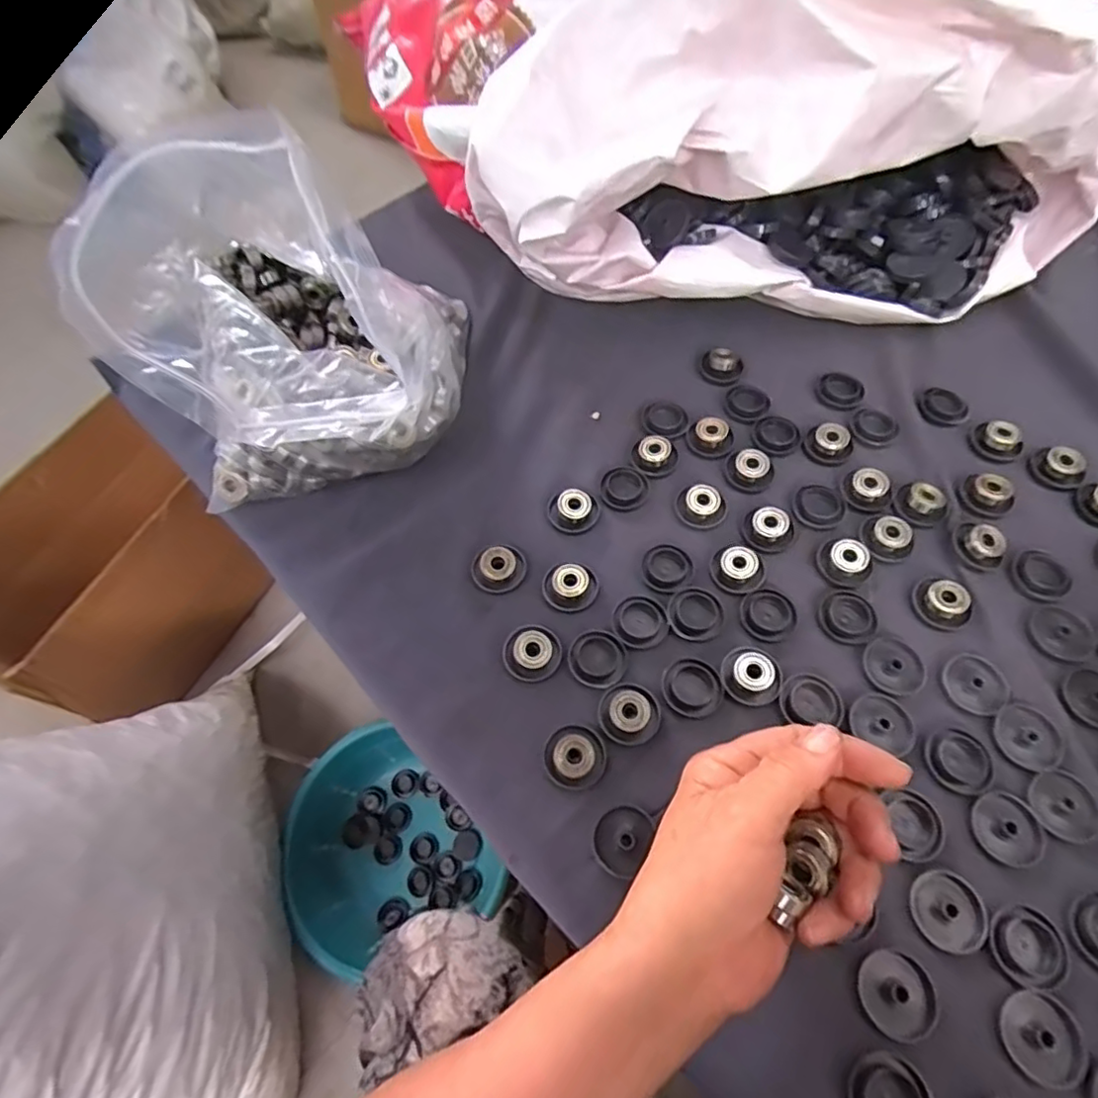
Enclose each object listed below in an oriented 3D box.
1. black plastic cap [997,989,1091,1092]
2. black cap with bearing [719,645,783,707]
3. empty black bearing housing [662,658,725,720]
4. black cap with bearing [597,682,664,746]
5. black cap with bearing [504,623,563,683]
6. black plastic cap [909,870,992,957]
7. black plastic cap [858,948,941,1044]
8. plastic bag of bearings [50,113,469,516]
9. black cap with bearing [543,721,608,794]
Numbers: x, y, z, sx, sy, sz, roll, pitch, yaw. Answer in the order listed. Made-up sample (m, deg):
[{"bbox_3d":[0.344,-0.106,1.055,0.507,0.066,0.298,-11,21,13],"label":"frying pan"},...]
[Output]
[{"bbox_3d":[0.216,0.213,0.269,0.033,0.004,0.033,-1,62,2],"label":"black plastic cap"},{"bbox_3d":[0.115,0.070,0.348,0.033,0.012,0.033,-1,62,2],"label":"black cap with bearing"},{"bbox_3d":[0.081,0.077,0.347,0.033,0.007,0.031,-1,62,2],"label":"empty black bearing housing"},{"bbox_3d":[0.045,0.089,0.337,0.033,0.012,0.032,-1,62,2],"label":"black cap with bearing"},{"bbox_3d":[-0.010,0.058,0.357,0.032,0.014,0.034,-1,62,2],"label":"black cap with bearing"},{"bbox_3d":[0.190,0.172,0.292,0.034,0.004,0.034,-1,62,2],"label":"black plastic cap"},{"bbox_3d":[0.157,0.201,0.278,0.030,0.007,0.033,-1,62,2],"label":"black plastic cap"},{"bbox_3d":[-0.173,-0.122,0.366,0.225,0.174,0.146,39,70,20],"label":"plastic bag of bearings"},{"bbox_3d":[0.014,0.110,0.328,0.032,0.013,0.033,-1,62,2],"label":"black cap with bearing"}]

